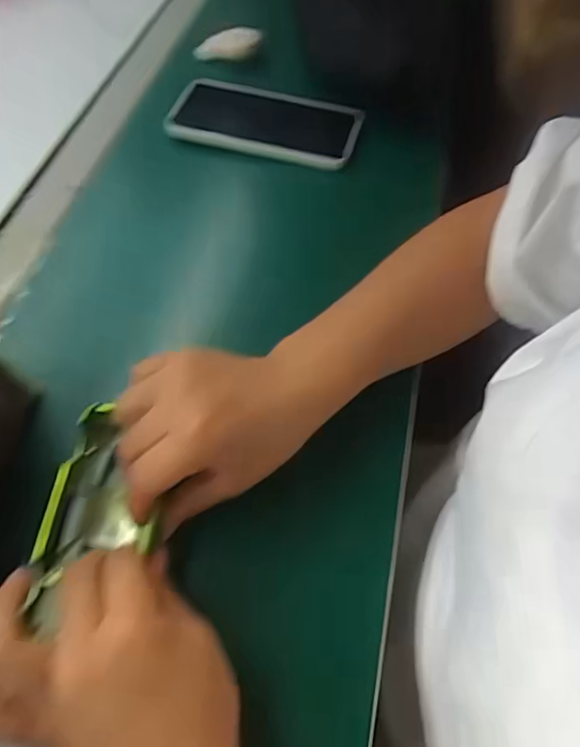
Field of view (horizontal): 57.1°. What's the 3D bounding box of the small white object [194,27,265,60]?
[{"bbox_3d":[-0.066,-0.342,0.556,0.072,0.032,0.022,-3,58,18],"label":"small white object"}]

